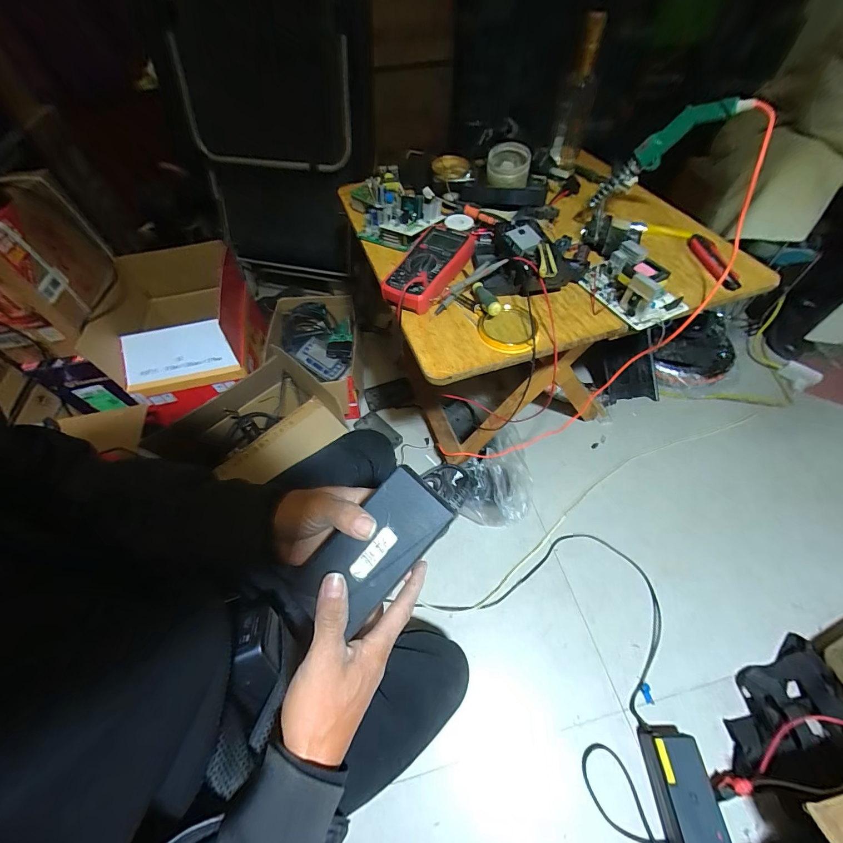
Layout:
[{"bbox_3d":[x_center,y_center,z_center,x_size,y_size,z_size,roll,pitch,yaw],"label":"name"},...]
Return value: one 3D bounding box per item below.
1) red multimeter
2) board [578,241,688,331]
[{"bbox_3d":[0.008,-0.268,0.623,0.104,0.053,0.194,22,60,15],"label":"red multimeter"},{"bbox_3d":[0.350,-0.234,0.590,0.108,0.049,0.160,-24,59,-14],"label":"board"}]

